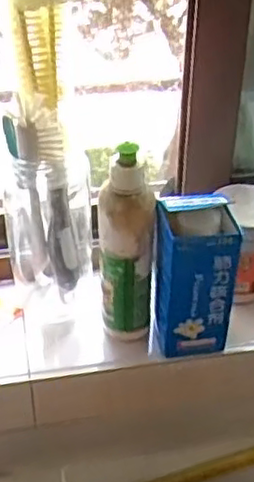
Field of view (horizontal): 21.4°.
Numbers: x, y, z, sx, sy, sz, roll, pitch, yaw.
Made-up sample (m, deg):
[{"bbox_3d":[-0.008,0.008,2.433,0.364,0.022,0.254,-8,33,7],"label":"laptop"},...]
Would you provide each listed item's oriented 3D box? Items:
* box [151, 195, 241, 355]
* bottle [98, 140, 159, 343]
[{"bbox_3d":[0.056,0.028,0.550,0.064,0.137,0.057,3,38,2],"label":"box"},{"bbox_3d":[0.001,0.009,0.549,0.045,0.163,0.043,2,38,1],"label":"bottle"}]

